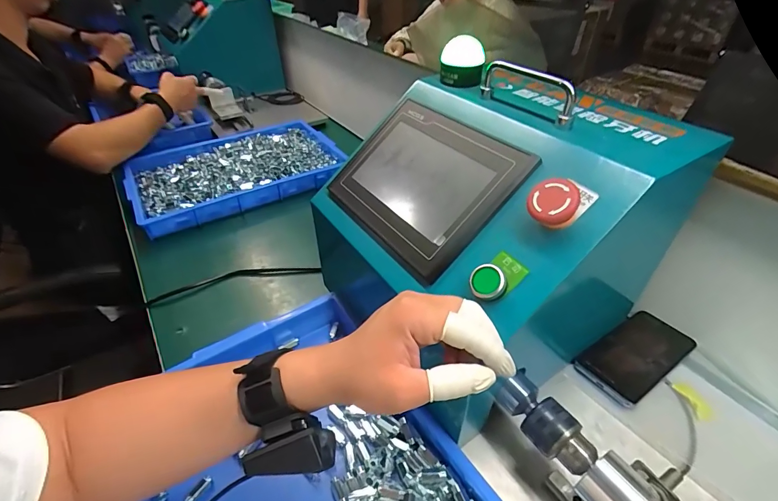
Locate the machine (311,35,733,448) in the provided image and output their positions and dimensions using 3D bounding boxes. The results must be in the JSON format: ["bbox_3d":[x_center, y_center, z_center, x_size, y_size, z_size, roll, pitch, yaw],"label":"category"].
[{"bbox_3d":[0.104,-0.026,0.451,0.288,0.268,0.292,-21,48,-20],"label":"machine"}]

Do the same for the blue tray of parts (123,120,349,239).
[{"bbox_3d":[-0.324,-0.180,0.847,0.434,0.050,0.302,-24,45,-24],"label":"blue tray of parts"}]

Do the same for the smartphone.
[{"bbox_3d":[0.295,0.124,0.459,0.152,0.009,0.071,-24,45,-25],"label":"smartphone"}]

